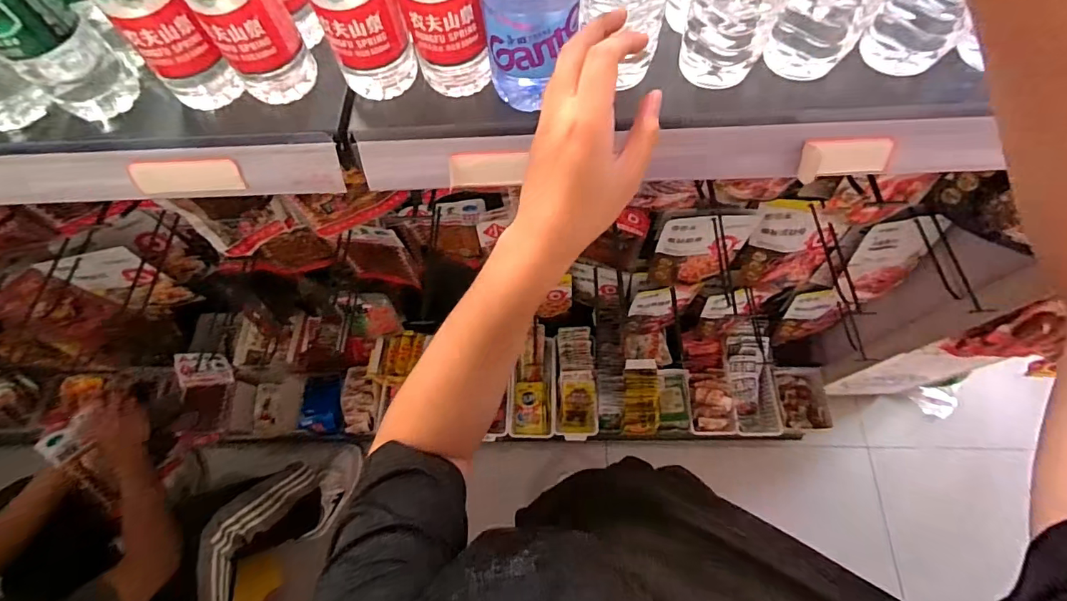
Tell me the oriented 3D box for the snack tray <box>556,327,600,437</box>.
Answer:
[{"bbox_3d":[0.118,0.234,1.343,0.124,0.091,0.310,-1,87,3],"label":"snack tray"}]

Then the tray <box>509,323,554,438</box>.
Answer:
[{"bbox_3d":[-0.002,0.244,1.378,0.126,0.079,0.312,0,68,3],"label":"tray"}]

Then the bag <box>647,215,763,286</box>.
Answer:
[{"bbox_3d":[0.344,-0.090,0.963,0.181,0.241,0.062,-6,67,1],"label":"bag"}]

